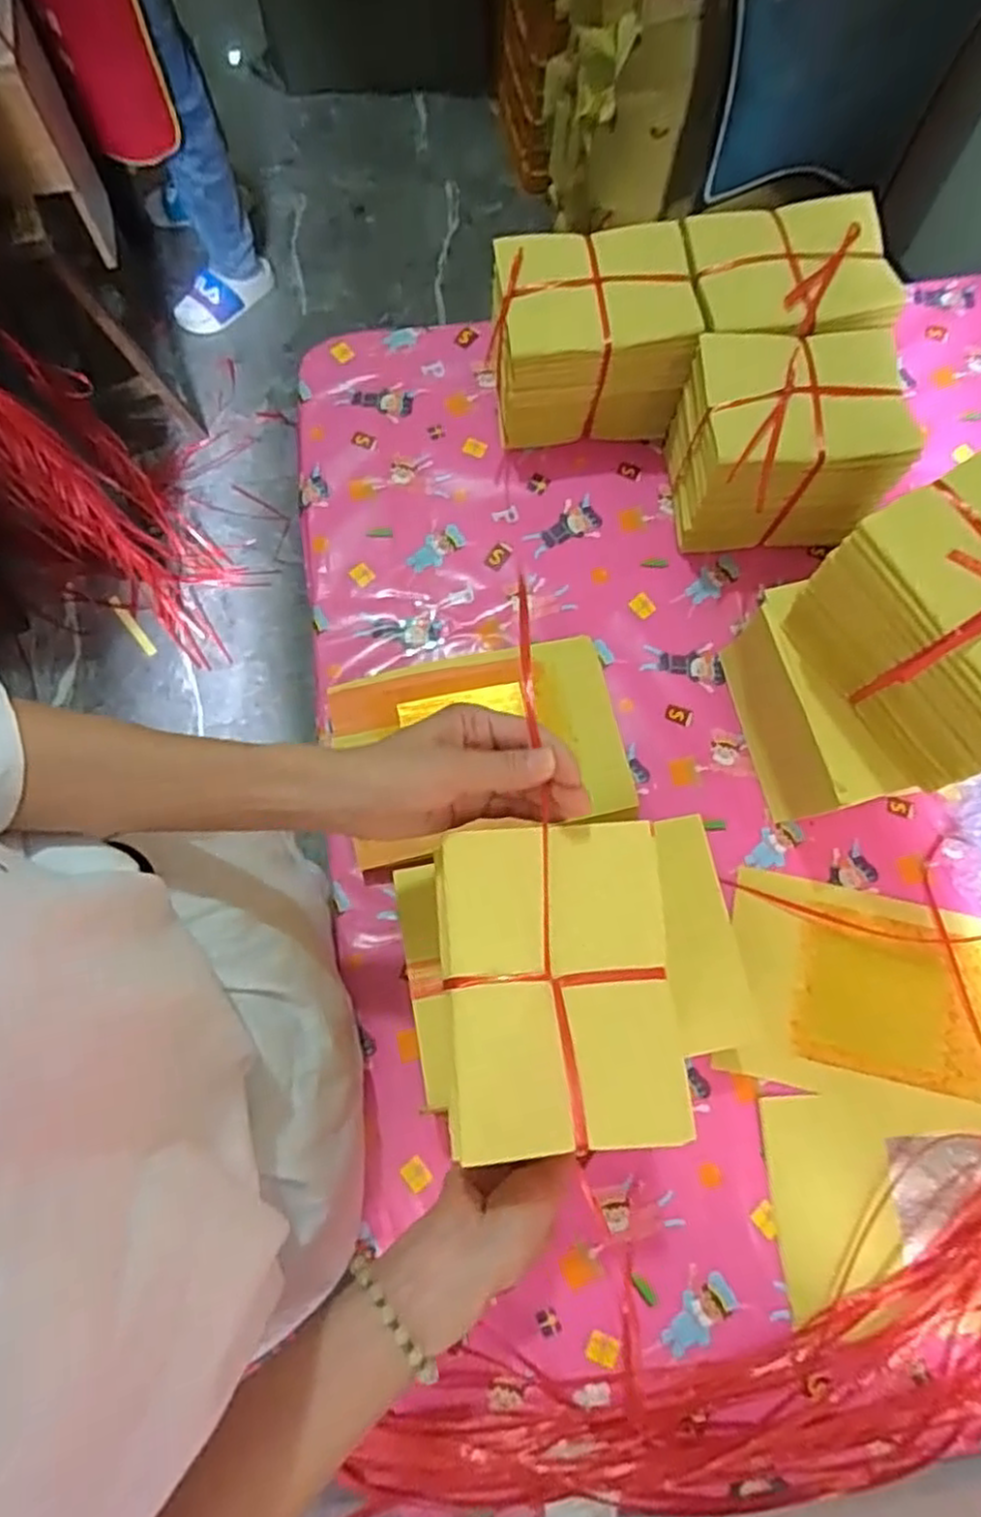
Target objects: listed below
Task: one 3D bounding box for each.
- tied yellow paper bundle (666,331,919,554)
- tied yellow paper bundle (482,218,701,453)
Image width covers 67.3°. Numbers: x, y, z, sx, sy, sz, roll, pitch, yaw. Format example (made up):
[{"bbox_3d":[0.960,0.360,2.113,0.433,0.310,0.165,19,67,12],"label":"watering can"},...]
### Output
[{"bbox_3d":[0.249,-0.273,0.646,0.160,0.146,0.126,-4,75,-2],"label":"tied yellow paper bundle"},{"bbox_3d":[0.085,-0.375,0.673,0.169,0.135,0.121,-5,75,-2],"label":"tied yellow paper bundle"}]

